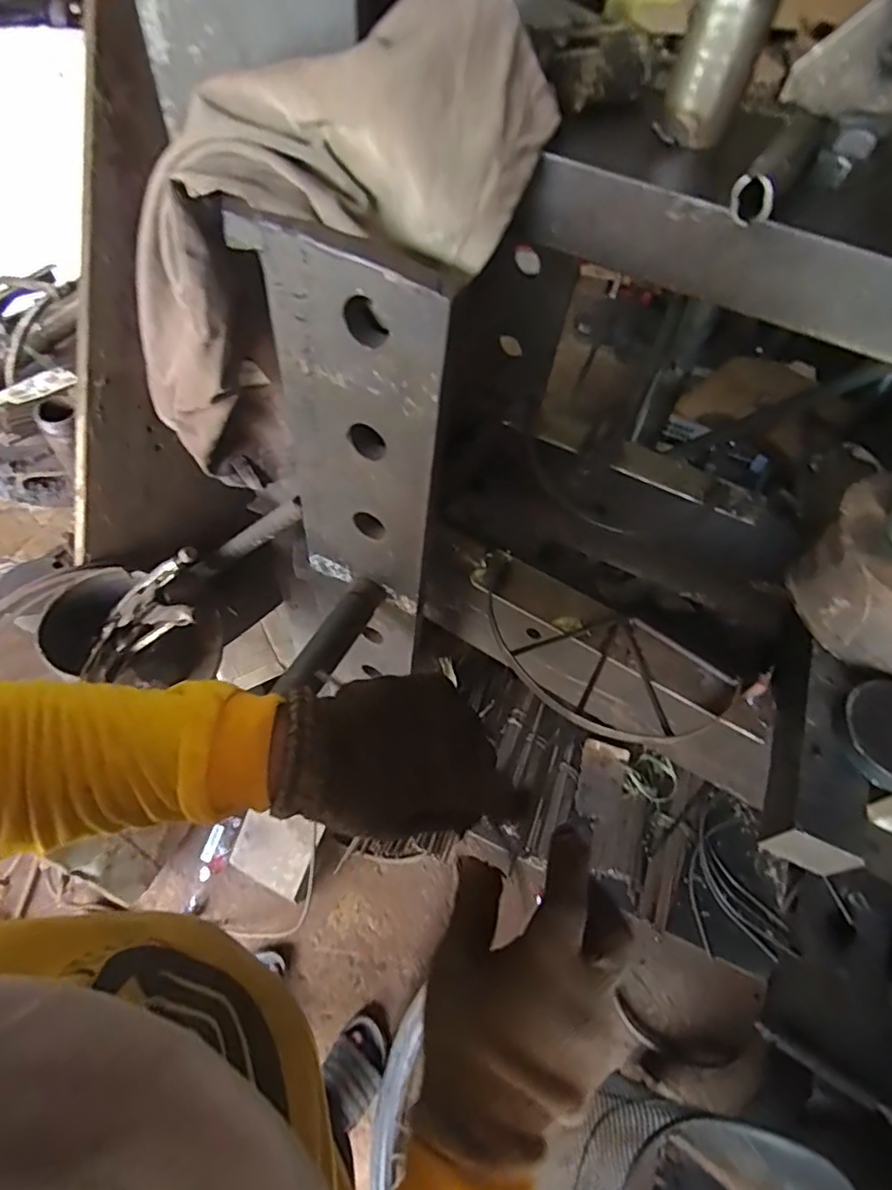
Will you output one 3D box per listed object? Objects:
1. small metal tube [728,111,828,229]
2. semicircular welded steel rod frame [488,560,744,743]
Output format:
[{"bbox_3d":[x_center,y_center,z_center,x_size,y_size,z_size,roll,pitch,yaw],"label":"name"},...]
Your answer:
[{"bbox_3d":[0.170,-0.217,0.306,0.026,0.022,0.097,28,57,14],"label":"small metal tube"},{"bbox_3d":[0.128,0.059,0.508,0.227,0.011,0.118,25,57,12],"label":"semicircular welded steel rod frame"}]

